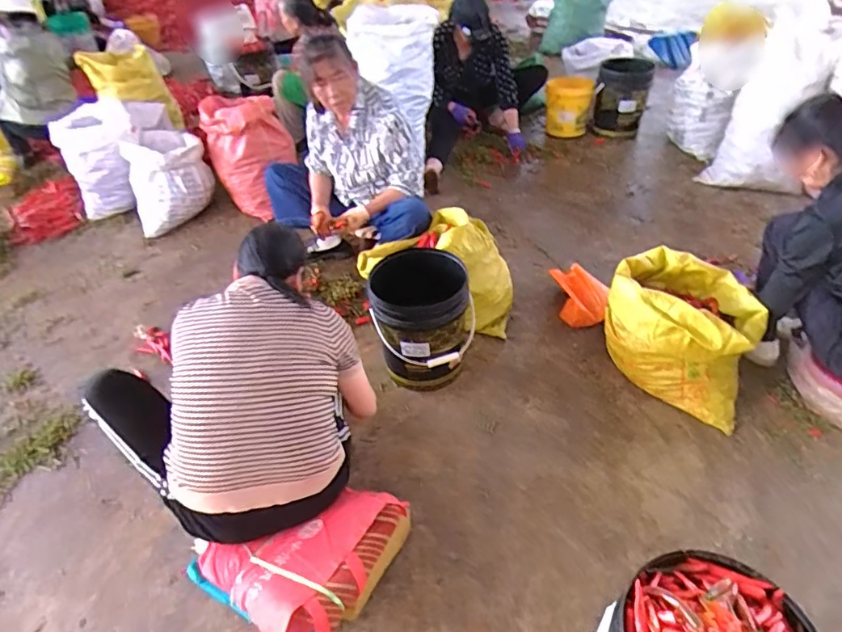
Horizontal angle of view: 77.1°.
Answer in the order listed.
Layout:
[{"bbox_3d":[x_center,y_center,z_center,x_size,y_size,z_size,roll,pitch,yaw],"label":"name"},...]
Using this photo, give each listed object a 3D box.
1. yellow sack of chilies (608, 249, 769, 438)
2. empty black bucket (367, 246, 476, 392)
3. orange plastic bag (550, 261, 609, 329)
[{"bbox_3d":[0.783,0.049,1.614,0.418,0.354,0.310,20,47,26],"label":"yellow sack of chilies"},{"bbox_3d":[0.014,0.028,1.715,0.311,0.412,0.283,-4,42,4],"label":"empty black bucket"},{"bbox_3d":[0.575,-0.064,1.911,0.153,0.145,0.212,-11,41,-8],"label":"orange plastic bag"}]

